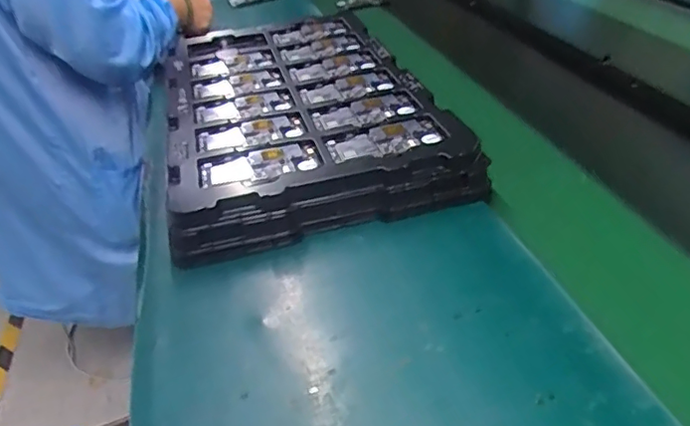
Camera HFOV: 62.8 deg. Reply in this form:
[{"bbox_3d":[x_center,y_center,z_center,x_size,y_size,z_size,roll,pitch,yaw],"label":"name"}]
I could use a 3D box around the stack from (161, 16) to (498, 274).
[{"bbox_3d":[-0.077,-0.158,0.799,0.338,0.051,0.605,-12,35,-9],"label":"stack"}]

